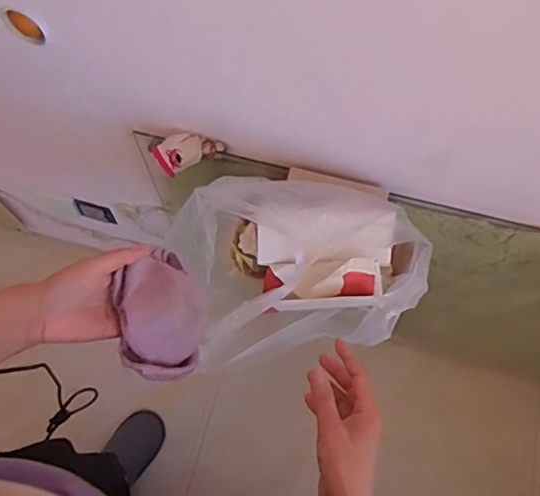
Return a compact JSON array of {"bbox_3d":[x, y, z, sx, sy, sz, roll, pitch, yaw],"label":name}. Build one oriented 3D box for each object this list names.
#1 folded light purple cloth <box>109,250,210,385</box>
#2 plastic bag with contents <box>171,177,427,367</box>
[{"bbox_3d":[-0.109,0.066,0.569,0.087,0.052,0.125,-7,69,-2],"label":"folded light purple cloth"},{"bbox_3d":[0.030,0.014,0.695,0.311,0.163,0.225,-4,69,-1],"label":"plastic bag with contents"}]

